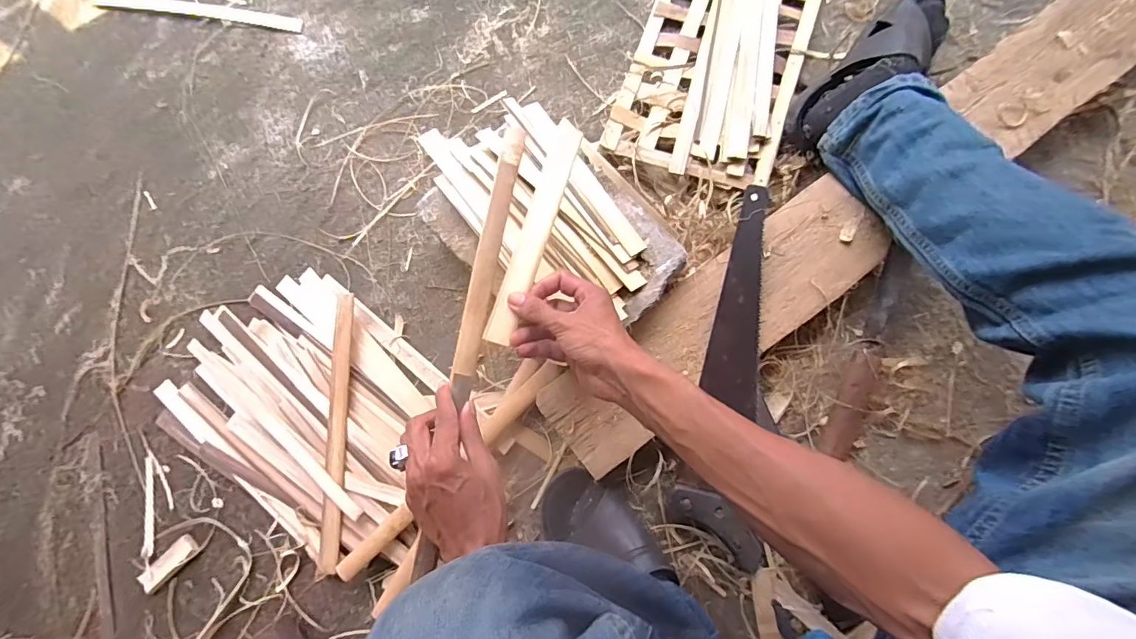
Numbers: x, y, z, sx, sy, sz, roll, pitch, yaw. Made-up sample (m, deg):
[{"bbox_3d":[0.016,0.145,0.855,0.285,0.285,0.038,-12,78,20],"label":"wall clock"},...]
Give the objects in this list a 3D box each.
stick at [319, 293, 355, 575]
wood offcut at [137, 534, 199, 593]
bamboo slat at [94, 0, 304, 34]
[{"bbox_3d":[-0.292,0.137,0.624,0.028,0.017,0.338,-1,80,1],"label":"stick"},{"bbox_3d":[-0.500,0.305,0.619,0.026,0.010,0.072,44,83,8],"label":"wood offcut"},{"bbox_3d":[-0.582,-0.486,0.779,0.345,0.005,0.028,9,80,3],"label":"bamboo slat"}]

